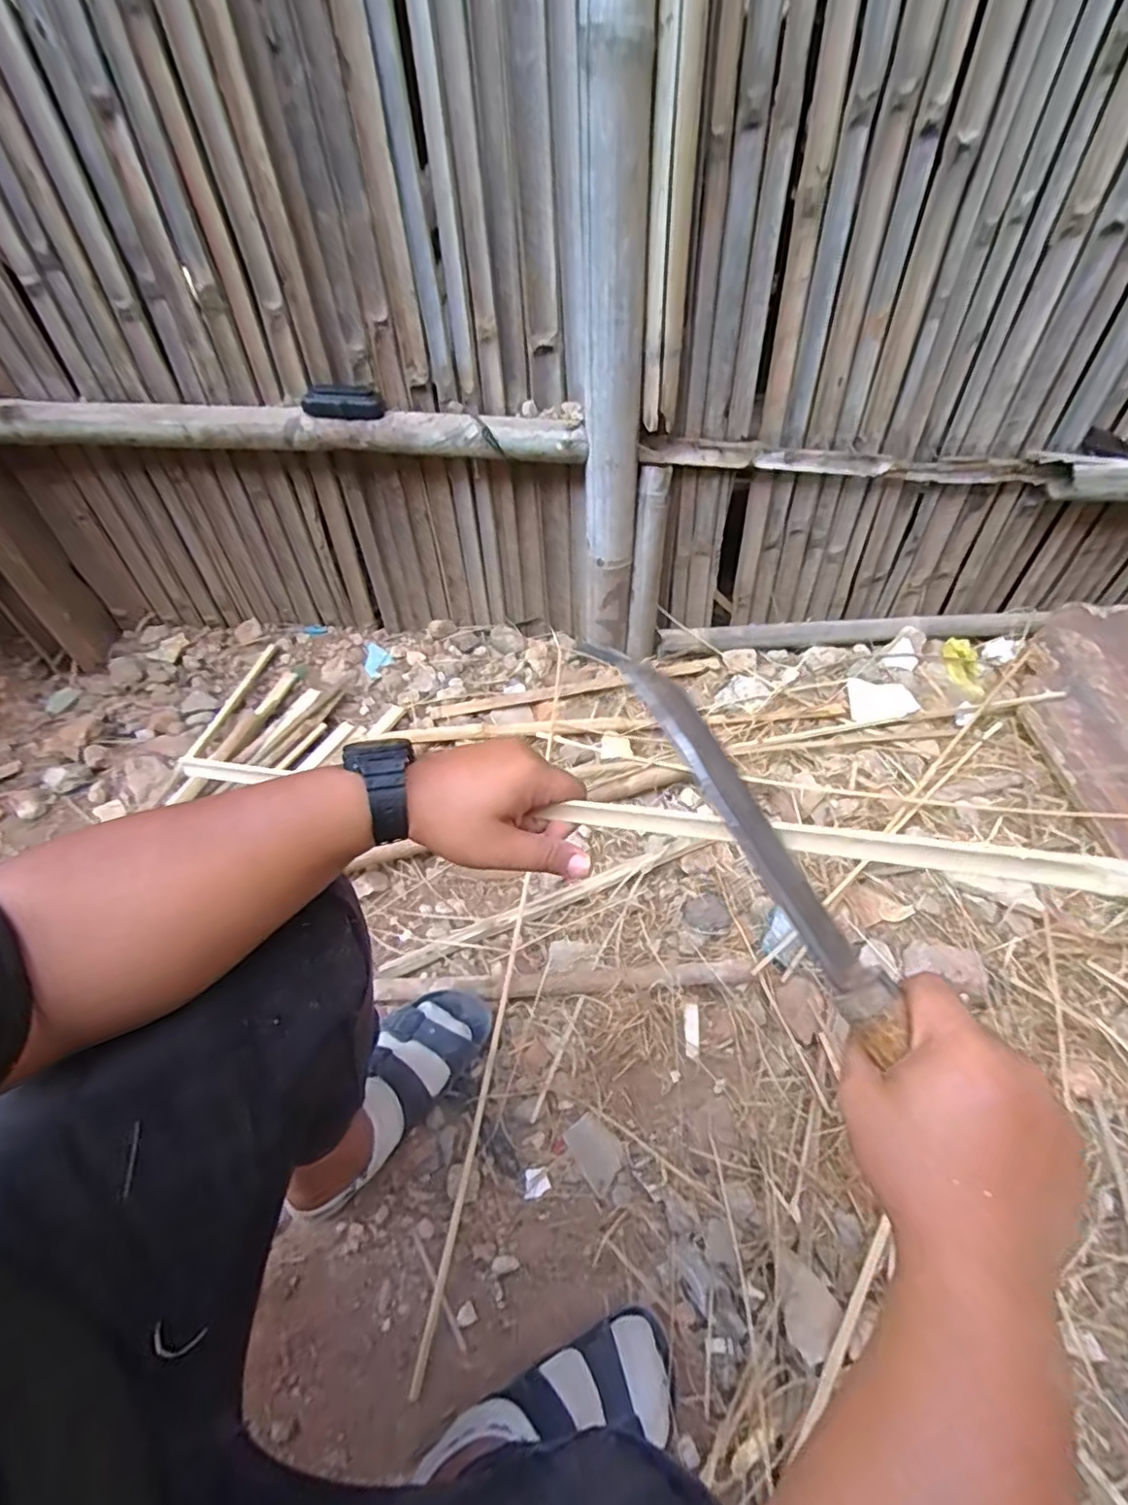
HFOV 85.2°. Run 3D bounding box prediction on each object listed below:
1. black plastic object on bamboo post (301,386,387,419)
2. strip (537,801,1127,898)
[{"bbox_3d":[-0.315,-0.501,0.878,0.111,0.036,0.032,-7,49,-17],"label":"black plastic object on bamboo post"},{"bbox_3d":[0.155,0.052,0.347,0.337,0.017,0.011,5,51,22],"label":"strip"}]

